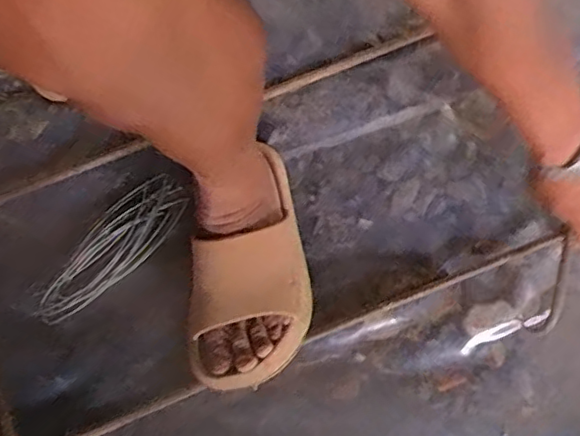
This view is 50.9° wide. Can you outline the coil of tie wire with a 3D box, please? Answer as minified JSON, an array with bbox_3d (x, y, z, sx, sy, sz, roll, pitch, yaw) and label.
[{"bbox_3d":[-0.199,0.033,0.667,0.195,0.020,0.074,-41,76,-11],"label":"coil of tie wire"}]

